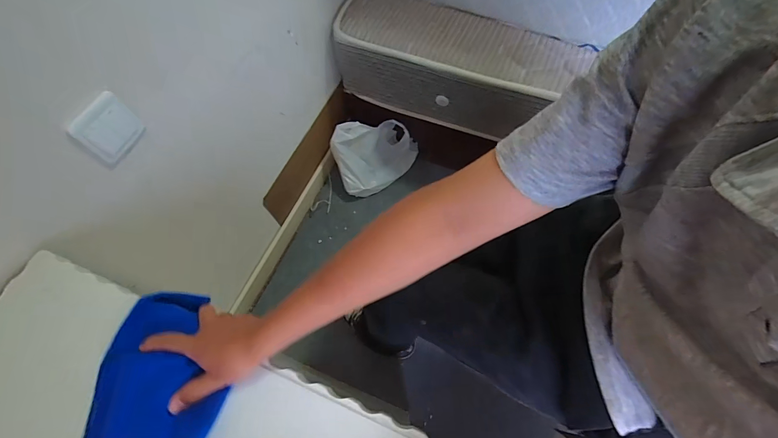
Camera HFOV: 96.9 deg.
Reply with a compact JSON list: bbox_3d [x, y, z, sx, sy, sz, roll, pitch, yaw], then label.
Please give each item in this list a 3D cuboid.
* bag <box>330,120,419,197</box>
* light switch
[{"bbox_3d":[-0.036,-0.220,1.174,0.290,0.198,0.160,-23,65,-7],"label":"bag"},{"bbox_3d":[-0.425,-0.139,0.523,0.019,0.078,0.081,24,68,14],"label":"light switch"}]

